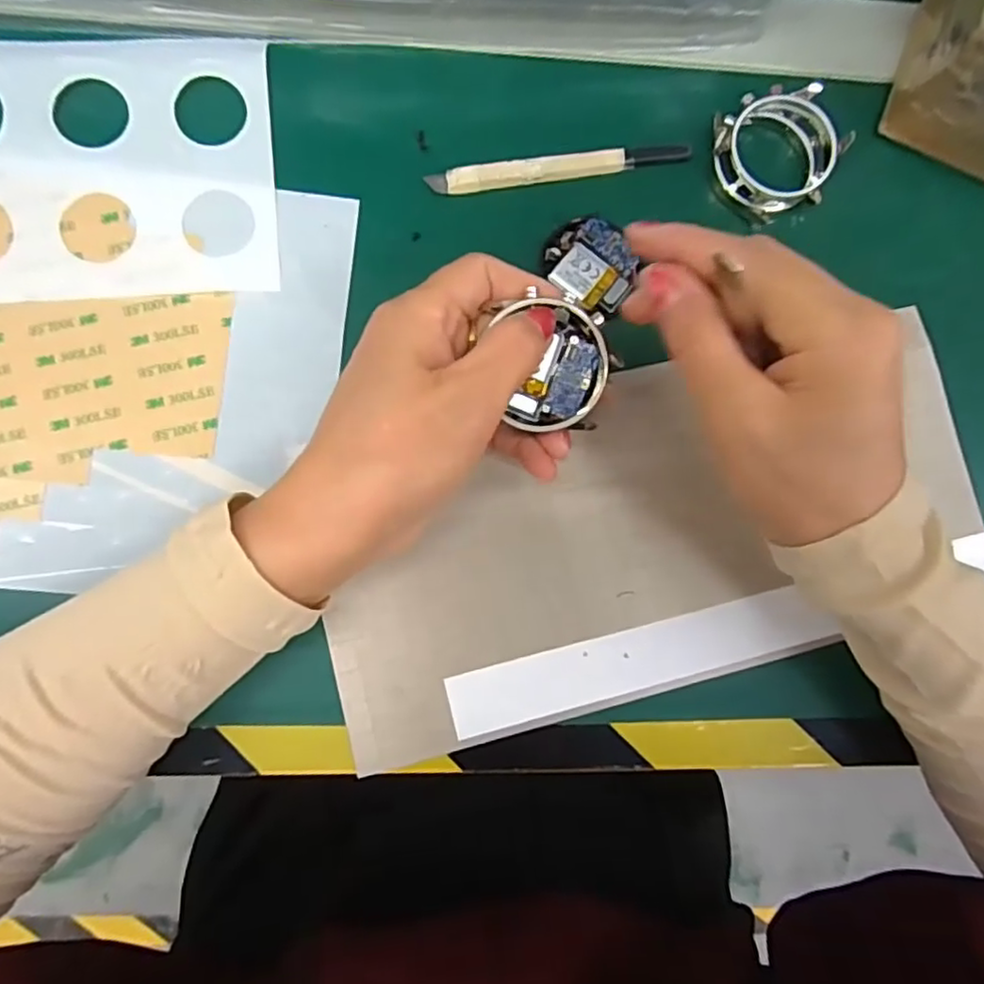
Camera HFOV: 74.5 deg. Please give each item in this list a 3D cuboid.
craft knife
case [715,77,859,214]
[{"bbox_3d":[0.030,-0.138,0.275,0.113,0.007,0.011,-10,84,-5],"label":"craft knife"},{"bbox_3d":[0.121,-0.145,0.276,0.048,0.021,0.051,-42,88,-7],"label":"case"}]

